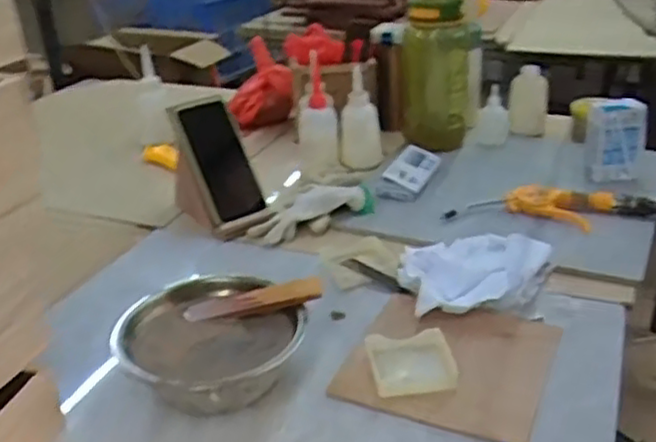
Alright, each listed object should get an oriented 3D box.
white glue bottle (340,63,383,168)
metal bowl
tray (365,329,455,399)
[{"bbox_3d":[0.055,-0.153,1.122,0.060,0.148,0.066,5,28,15],"label":"white glue bottle"},{"bbox_3d":[-0.108,0.113,0.676,0.163,0.067,0.167,-2,27,1],"label":"metal bowl"},{"bbox_3d":[0.079,0.132,0.678,0.076,0.014,0.072,-6,27,-6],"label":"tray"}]

